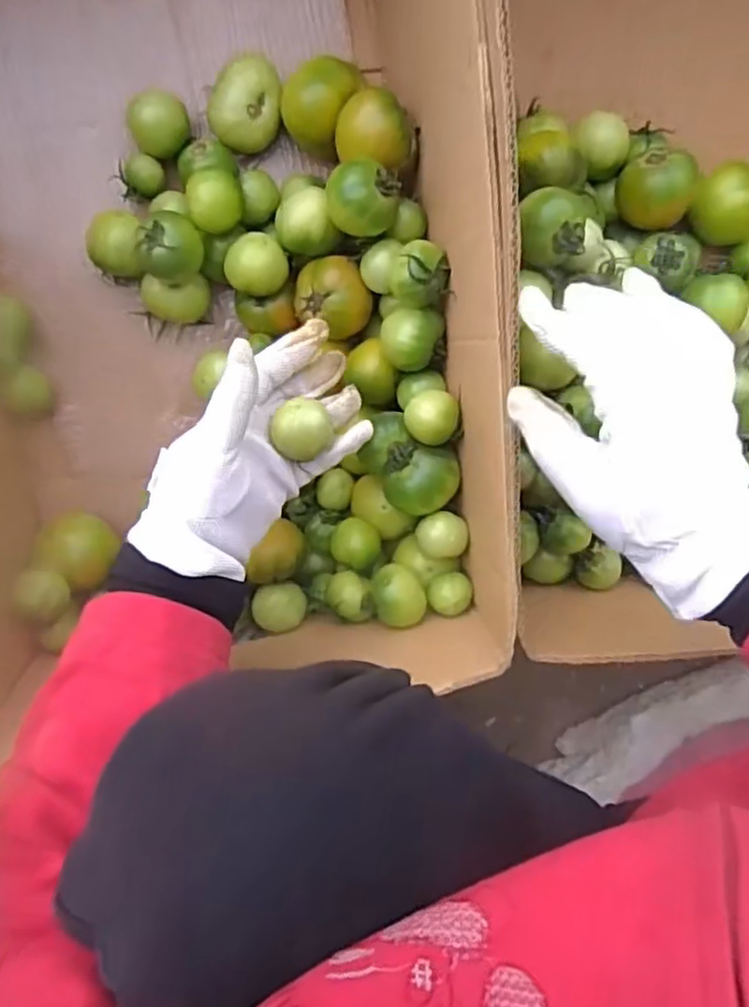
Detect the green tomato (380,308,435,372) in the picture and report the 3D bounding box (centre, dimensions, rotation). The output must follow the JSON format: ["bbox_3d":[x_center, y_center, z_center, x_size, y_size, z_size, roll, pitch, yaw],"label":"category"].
[{"bbox_3d":[0.023,-0.113,0.489,0.036,0.035,0.039,0,92,-5],"label":"green tomato"}]

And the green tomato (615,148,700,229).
[{"bbox_3d":[0.198,-0.226,0.499,0.049,0.047,0.049,-36,94,-3],"label":"green tomato"}]

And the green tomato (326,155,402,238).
[{"bbox_3d":[-0.009,-0.196,0.459,0.047,0.047,0.039,18,90,-5],"label":"green tomato"}]

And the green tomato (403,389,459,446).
[{"bbox_3d":[0.038,-0.058,0.483,0.036,0.033,0.036,0,92,-5],"label":"green tomato"}]

